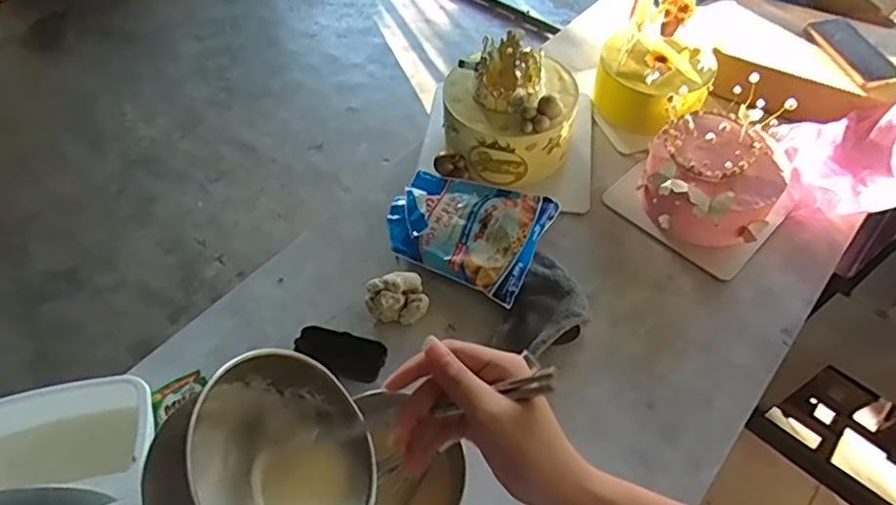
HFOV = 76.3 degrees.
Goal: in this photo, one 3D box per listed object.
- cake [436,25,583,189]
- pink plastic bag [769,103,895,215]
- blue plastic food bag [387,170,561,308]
[{"bbox_3d":[0.089,-0.217,0.819,0.188,0.175,0.158,8,56,7],"label":"cake"},{"bbox_3d":[0.605,-0.154,0.813,0.263,0.107,0.144,-18,56,-12],"label":"pink plastic bag"},{"bbox_3d":[0.026,-0.038,0.785,0.209,0.054,0.157,25,58,17],"label":"blue plastic food bag"}]

